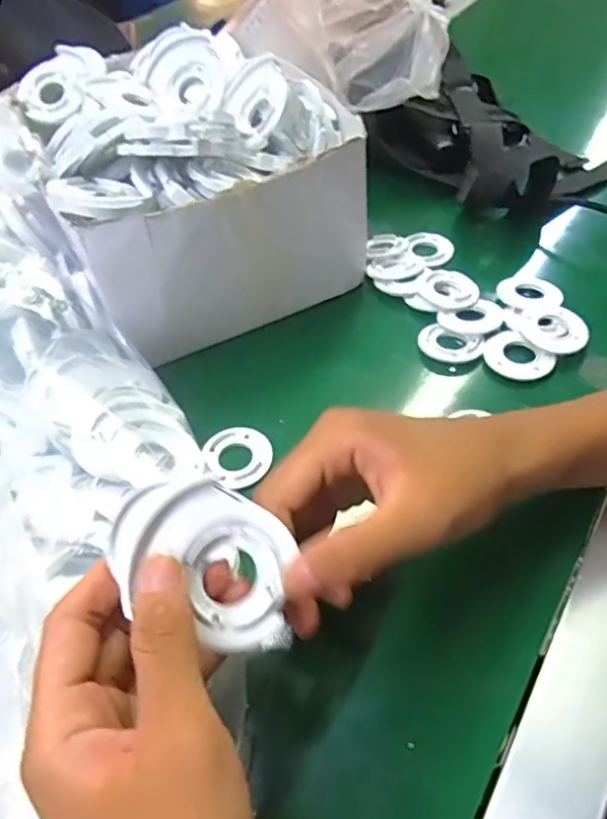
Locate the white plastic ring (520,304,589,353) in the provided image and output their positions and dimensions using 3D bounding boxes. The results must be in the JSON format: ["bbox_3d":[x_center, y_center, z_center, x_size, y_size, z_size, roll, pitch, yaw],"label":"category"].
[{"bbox_3d":[0.165,-0.054,0.374,0.044,0.010,0.044,-3,50,4],"label":"white plastic ring"}]

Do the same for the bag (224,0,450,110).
[{"bbox_3d":[0.041,-0.335,0.479,0.164,0.106,0.117,7,51,12],"label":"bag"}]

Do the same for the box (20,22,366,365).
[{"bbox_3d":[-0.079,-0.175,0.413,0.200,0.129,0.212,-21,49,-15],"label":"box"}]

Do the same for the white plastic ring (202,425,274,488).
[{"bbox_3d":[-0.039,0.028,0.342,0.039,0.005,0.042,-3,50,4],"label":"white plastic ring"}]

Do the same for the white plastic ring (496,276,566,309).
[{"bbox_3d":[0.160,-0.083,0.401,0.042,0.009,0.040,-3,50,4],"label":"white plastic ring"}]

